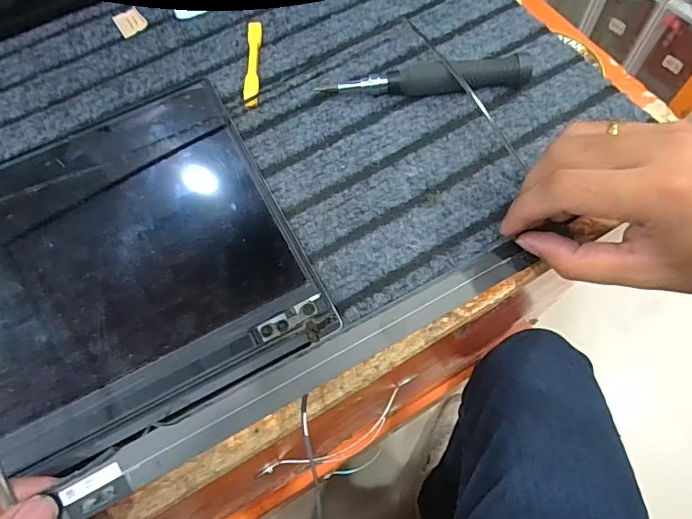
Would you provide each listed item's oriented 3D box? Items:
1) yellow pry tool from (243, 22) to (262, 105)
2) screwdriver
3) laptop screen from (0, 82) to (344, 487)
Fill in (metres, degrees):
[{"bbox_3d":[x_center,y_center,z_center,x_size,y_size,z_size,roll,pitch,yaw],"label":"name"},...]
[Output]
[{"bbox_3d":[-0.069,-0.146,0.343,0.011,0.008,0.077,-3,65,1],"label":"yellow pry tool"},{"bbox_3d":[0.055,-0.123,0.318,0.138,0.021,0.017,-2,65,2],"label":"screwdriver"},{"bbox_3d":[-0.189,0.019,0.272,0.316,0.011,0.213,-26,66,-9],"label":"laptop screen"}]

